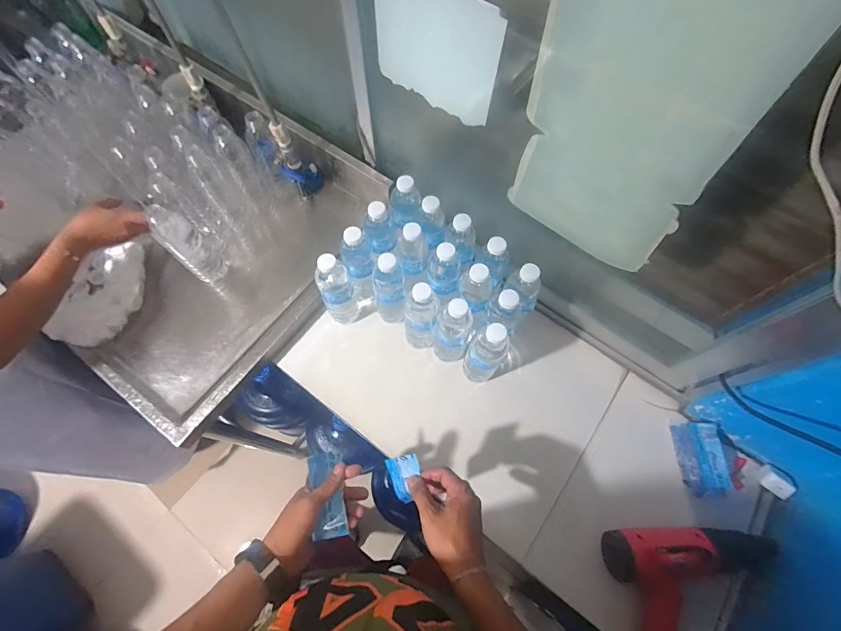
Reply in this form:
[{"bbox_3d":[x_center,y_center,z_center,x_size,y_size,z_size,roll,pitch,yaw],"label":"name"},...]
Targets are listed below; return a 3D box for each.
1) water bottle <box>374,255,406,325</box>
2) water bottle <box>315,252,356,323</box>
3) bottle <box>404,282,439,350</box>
[{"bbox_3d":[-0.058,-0.045,0.767,0.063,0.213,0.057,-8,67,-5],"label":"water bottle"},{"bbox_3d":[-0.157,-0.045,0.762,0.059,0.205,0.054,0,67,-1],"label":"water bottle"},{"bbox_3d":[-0.001,0.003,0.748,0.063,0.213,0.068,1,67,-1],"label":"bottle"}]

